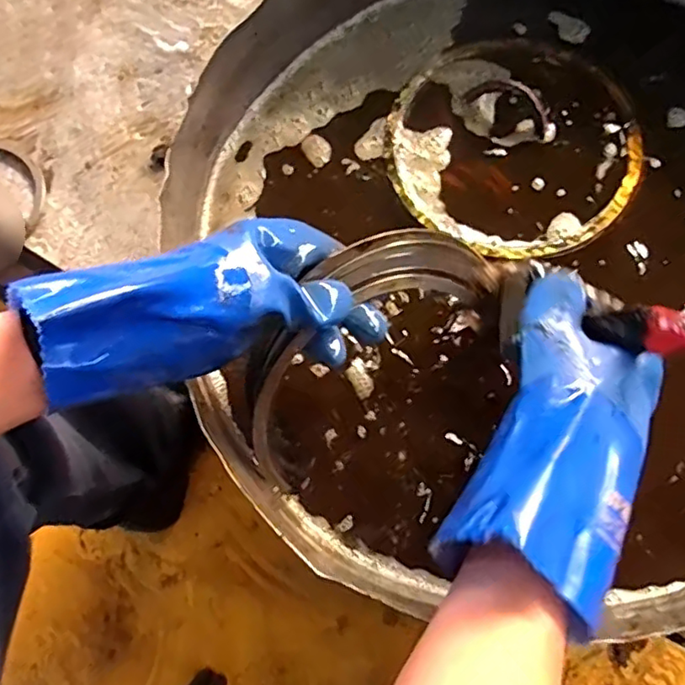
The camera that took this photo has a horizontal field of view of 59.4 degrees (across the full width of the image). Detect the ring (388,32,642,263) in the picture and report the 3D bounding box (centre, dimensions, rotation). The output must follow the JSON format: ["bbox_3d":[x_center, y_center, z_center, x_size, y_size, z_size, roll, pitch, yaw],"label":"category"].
[{"bbox_3d":[0.154,-0.182,0.533,0.216,0.010,0.230,-1,75,5],"label":"ring"}]

